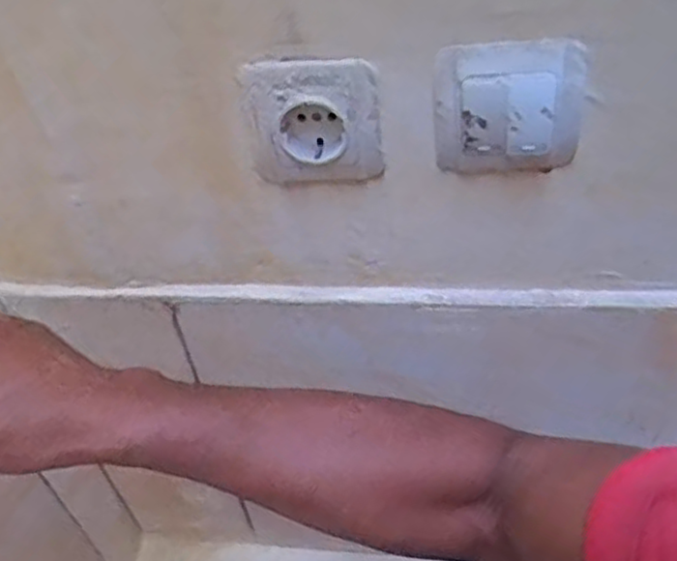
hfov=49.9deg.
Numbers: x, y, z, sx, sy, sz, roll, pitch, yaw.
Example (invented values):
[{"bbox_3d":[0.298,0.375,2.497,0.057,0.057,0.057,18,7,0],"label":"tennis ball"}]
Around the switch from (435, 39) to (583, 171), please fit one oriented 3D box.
[{"bbox_3d":[0.094,-0.092,0.408,0.079,0.080,0.013,0,44,9],"label":"switch"}]

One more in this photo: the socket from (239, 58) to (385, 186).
[{"bbox_3d":[-0.014,-0.095,0.438,0.077,0.083,0.019,4,45,12],"label":"socket"}]

